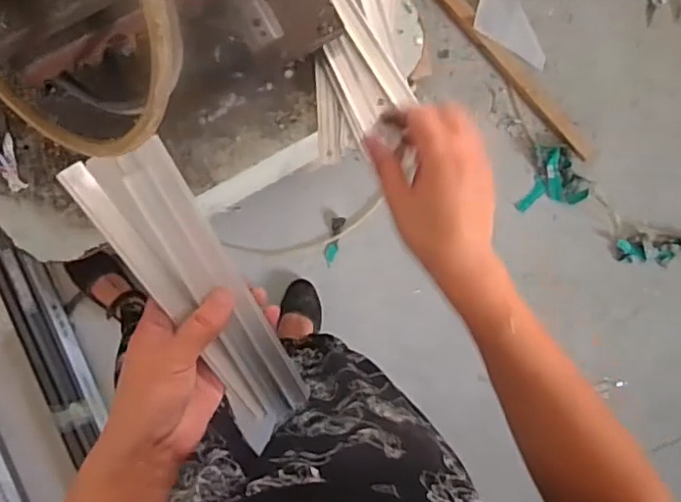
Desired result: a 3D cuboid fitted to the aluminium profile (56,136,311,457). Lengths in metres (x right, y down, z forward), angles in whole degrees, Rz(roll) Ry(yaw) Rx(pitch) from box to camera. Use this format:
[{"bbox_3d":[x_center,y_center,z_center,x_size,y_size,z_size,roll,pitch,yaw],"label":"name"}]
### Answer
[{"bbox_3d":[-0.098,0.032,0.440,0.065,0.020,0.231,-32,104,-5],"label":"aluminium profile"}]

